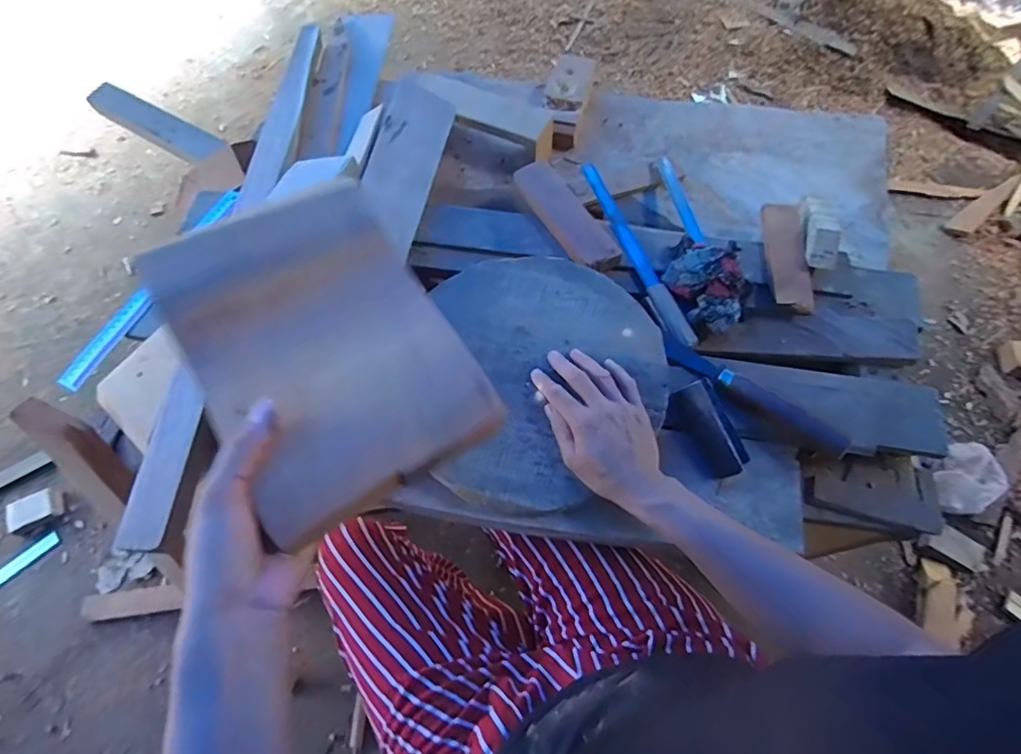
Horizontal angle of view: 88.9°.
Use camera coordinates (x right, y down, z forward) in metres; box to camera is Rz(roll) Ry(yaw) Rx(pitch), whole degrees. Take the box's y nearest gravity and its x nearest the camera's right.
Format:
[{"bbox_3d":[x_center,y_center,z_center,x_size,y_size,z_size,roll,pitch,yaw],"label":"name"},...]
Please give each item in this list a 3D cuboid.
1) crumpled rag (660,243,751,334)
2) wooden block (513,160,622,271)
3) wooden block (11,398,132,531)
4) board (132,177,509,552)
[{"bbox_3d":[0.228,-0.109,0.601,0.095,0.056,0.083,29,70,13],"label":"crumpled rag"},{"bbox_3d":[0.070,-0.203,0.659,0.051,0.031,0.183,-29,69,-11],"label":"wooden block"},{"bbox_3d":[-0.465,0.091,0.569,0.046,0.159,0.024,-24,29,-11],"label":"wooden block"},{"bbox_3d":[-0.126,-0.027,0.350,0.158,0.014,0.222,-29,78,-19],"label":"board"}]

